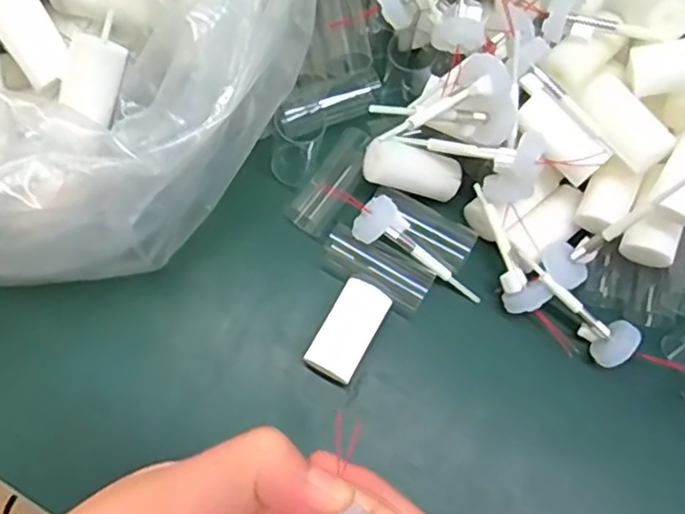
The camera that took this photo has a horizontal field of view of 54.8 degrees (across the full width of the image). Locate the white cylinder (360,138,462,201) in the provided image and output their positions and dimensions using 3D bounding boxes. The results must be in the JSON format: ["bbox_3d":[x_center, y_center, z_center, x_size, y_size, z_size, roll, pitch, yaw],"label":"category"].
[{"bbox_3d":[0.031,-0.037,0.289,0.043,0.014,0.017,14,72,-17],"label":"white cylinder"}]

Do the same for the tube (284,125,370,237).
[{"bbox_3d":[-0.003,-0.035,0.296,0.018,0.017,0.050,35,75,8],"label":"tube"}]

